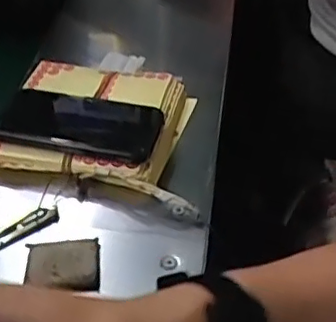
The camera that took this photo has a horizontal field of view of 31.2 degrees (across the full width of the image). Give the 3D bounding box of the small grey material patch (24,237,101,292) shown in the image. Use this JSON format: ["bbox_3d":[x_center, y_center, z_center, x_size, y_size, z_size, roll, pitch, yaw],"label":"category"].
[{"bbox_3d":[-0.089,0.088,0.510,0.062,0.015,0.049,-1,42,-2],"label":"small grey material patch"}]

